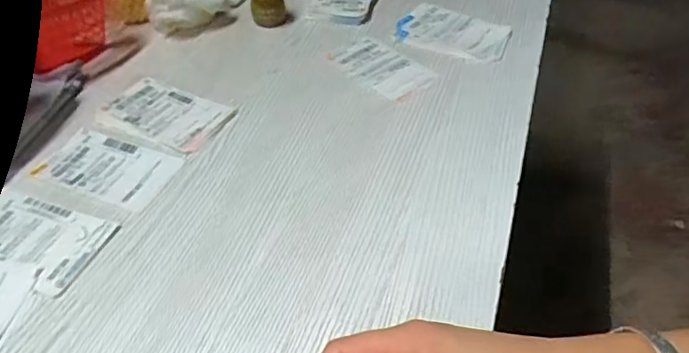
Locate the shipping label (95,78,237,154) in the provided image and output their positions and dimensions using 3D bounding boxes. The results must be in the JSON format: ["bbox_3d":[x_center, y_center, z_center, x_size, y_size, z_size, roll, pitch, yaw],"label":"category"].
[{"bbox_3d":[-0.193,-0.068,0.570,0.136,0.008,0.080,18,48,17],"label":"shipping label"}]

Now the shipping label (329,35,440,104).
[{"bbox_3d":[0.041,-0.130,0.632,0.069,0.005,0.123,-37,55,-26],"label":"shipping label"}]

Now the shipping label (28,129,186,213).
[{"bbox_3d":[-0.230,-0.011,0.514,0.127,0.004,0.075,15,47,14],"label":"shipping label"}]

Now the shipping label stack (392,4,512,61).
[{"bbox_3d":[0.138,-0.186,0.682,0.138,0.015,0.092,17,48,16],"label":"shipping label stack"}]

